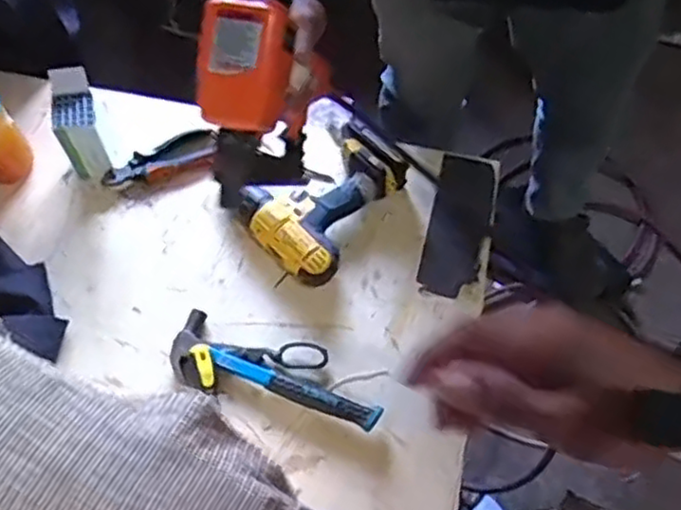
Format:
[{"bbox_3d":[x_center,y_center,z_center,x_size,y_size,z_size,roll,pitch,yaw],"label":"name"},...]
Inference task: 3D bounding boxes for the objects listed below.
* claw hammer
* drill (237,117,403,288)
[{"bbox_3d":[-0.091,0.165,0.859,0.271,0.045,0.091,26,67,12],"label":"claw hammer"},{"bbox_3d":[-0.030,-0.087,0.952,0.182,0.073,0.211,40,70,17],"label":"drill"}]

